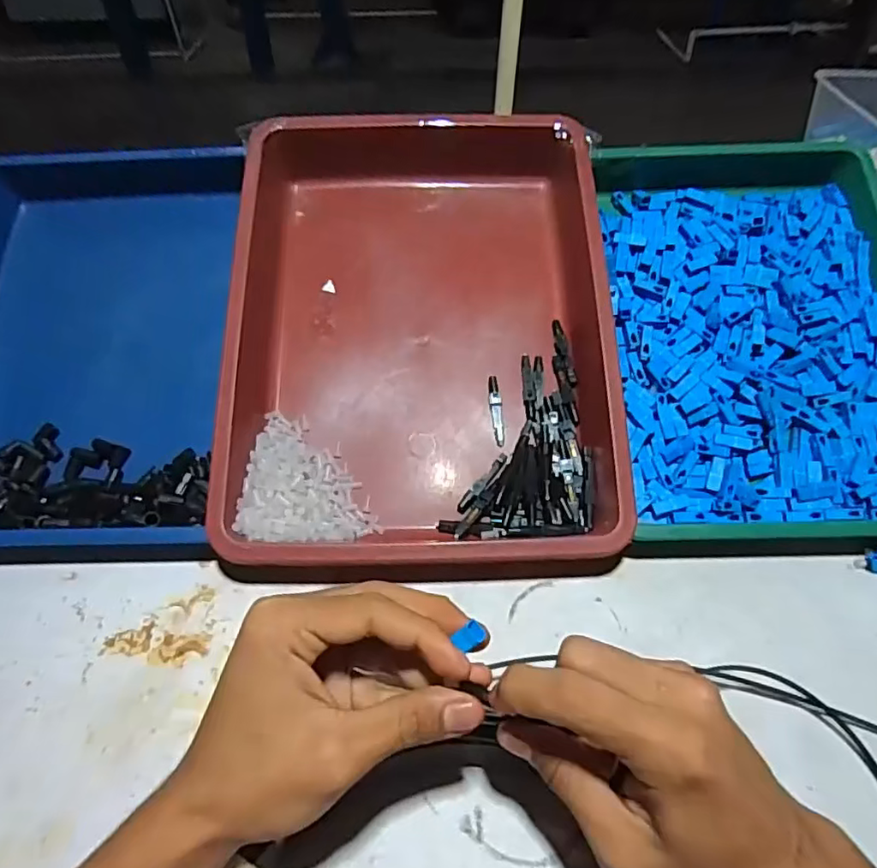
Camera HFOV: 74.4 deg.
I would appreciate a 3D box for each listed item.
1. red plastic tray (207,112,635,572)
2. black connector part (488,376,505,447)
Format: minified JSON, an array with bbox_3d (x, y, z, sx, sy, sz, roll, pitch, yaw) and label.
[{"bbox_3d":[-0.013,-0.081,0.430,0.266,0.063,0.355,-1,69,-1],"label":"red plastic tray"},{"bbox_3d":[0.043,-0.017,0.431,0.008,0.004,0.055,-4,72,-5],"label":"black connector part"}]

